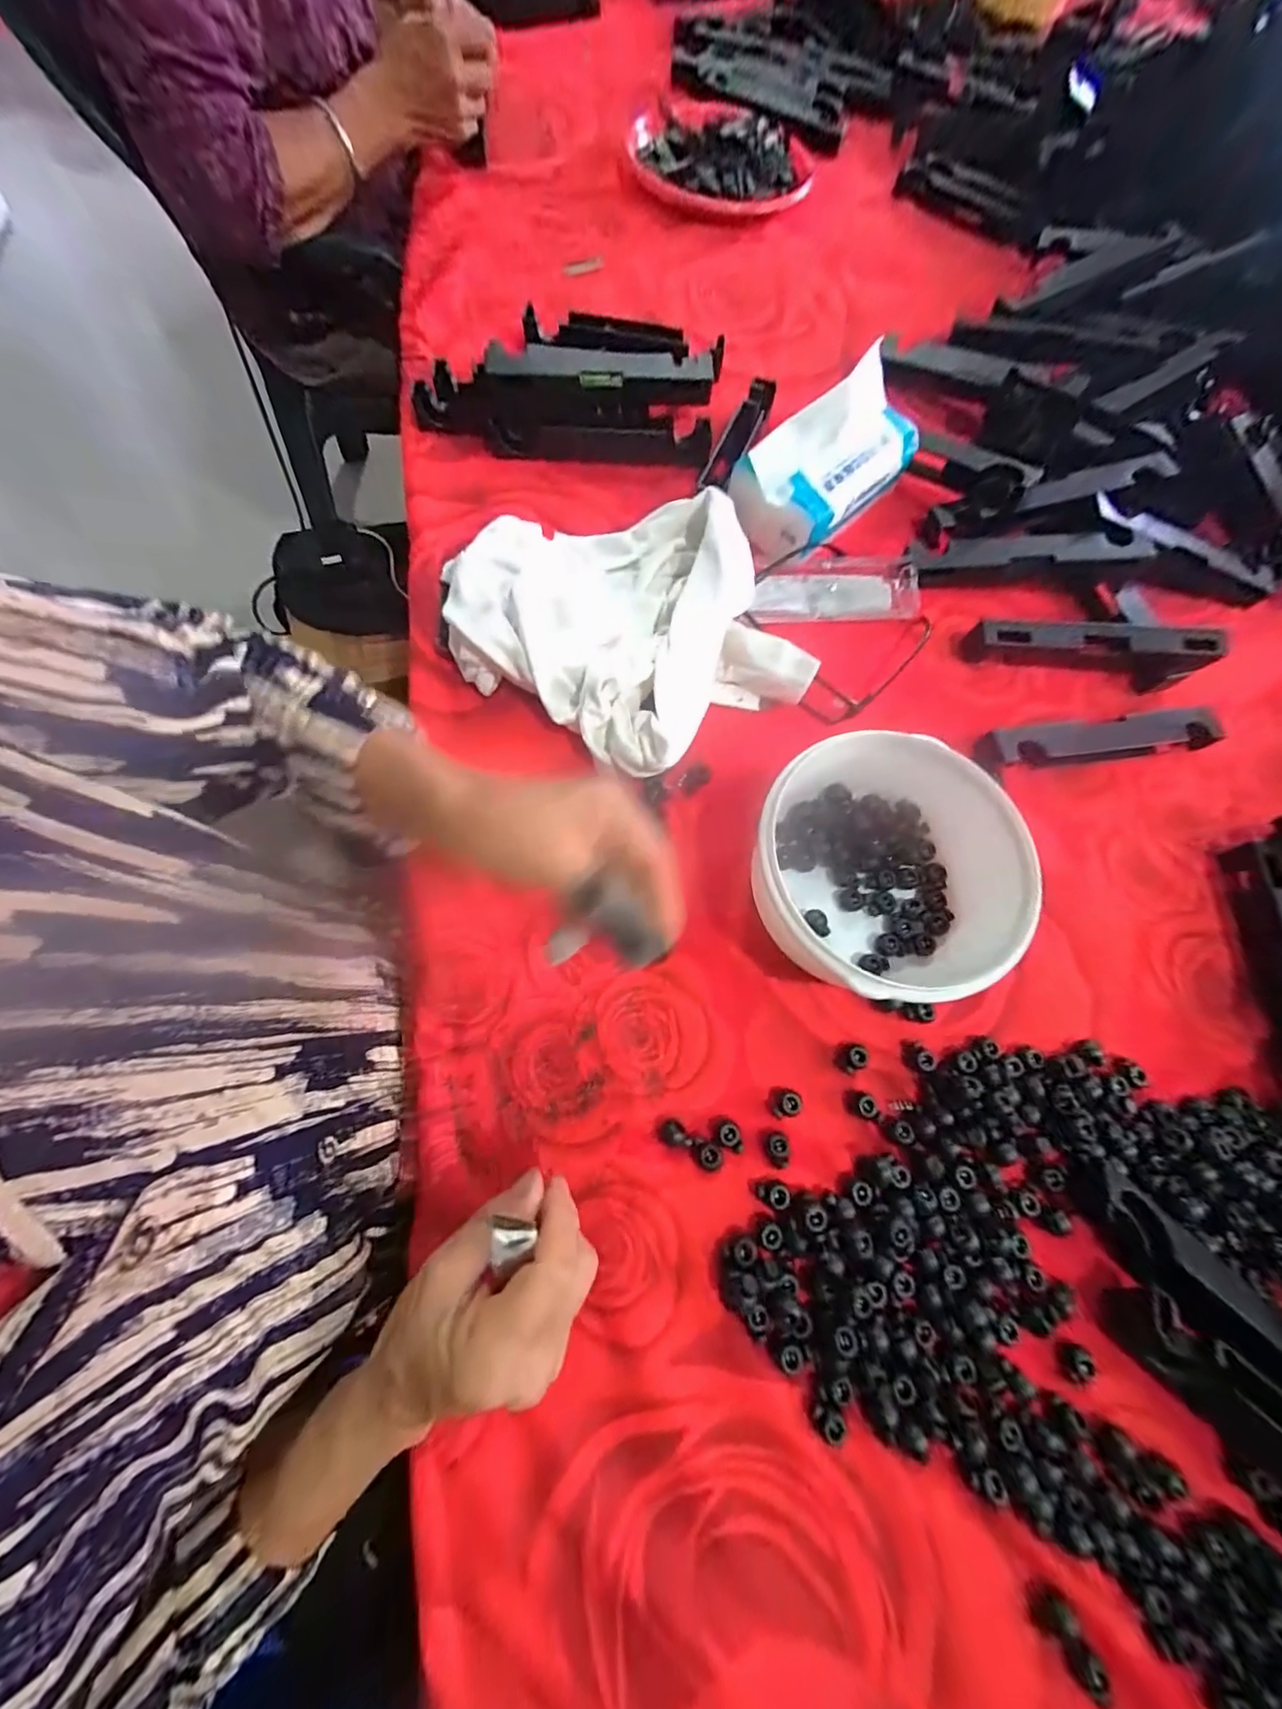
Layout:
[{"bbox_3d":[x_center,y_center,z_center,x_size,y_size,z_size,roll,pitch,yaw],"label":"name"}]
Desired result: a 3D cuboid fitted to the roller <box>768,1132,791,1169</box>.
[{"bbox_3d":[0.082,0.176,0.320,0.012,0.011,0.017,0,72,-5],"label":"roller"}]

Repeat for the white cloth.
[{"bbox_3d":[-0.019,-0.194,0.412,0.221,0.043,0.222,35,73,7],"label":"white cloth"}]

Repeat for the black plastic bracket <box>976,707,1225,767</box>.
[{"bbox_3d":[0.361,-0.090,0.425,0.199,0.031,0.028,-7,73,-7],"label":"black plastic bracket"}]

